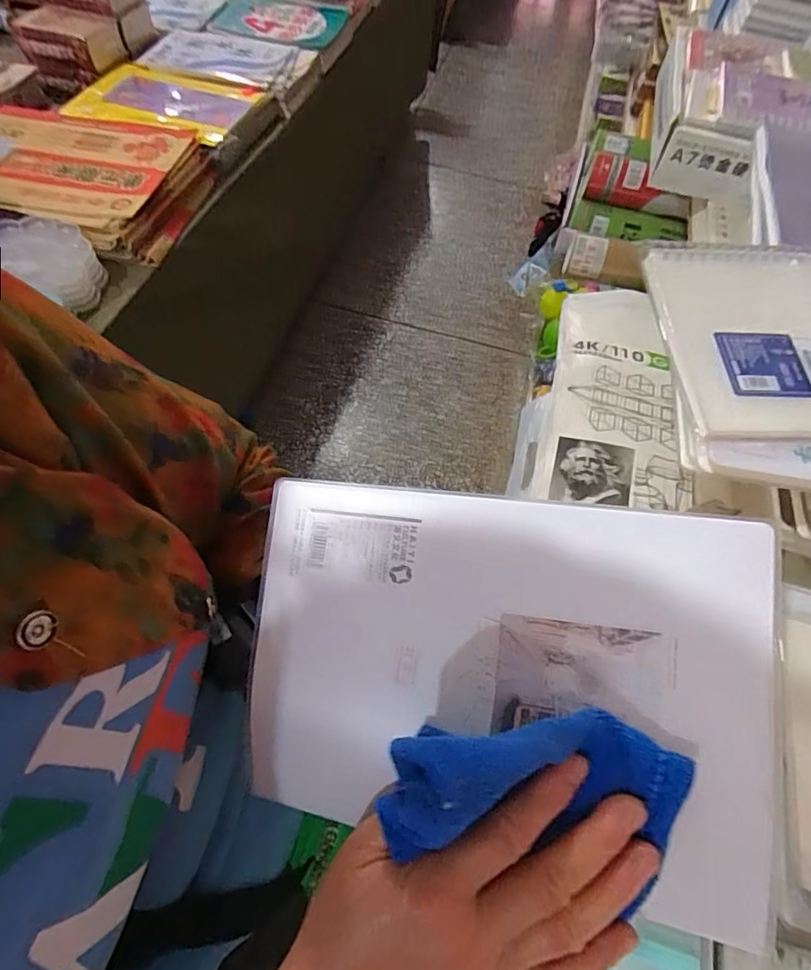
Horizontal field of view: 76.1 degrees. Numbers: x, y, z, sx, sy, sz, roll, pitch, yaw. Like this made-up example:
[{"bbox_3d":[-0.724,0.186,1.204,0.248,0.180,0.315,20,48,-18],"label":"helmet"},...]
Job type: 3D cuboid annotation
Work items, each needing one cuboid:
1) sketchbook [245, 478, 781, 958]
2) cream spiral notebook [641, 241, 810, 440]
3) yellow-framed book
[{"bbox_3d":[0.042,0.098,0.269,0.257,0.015,0.183,5,84,14],"label":"sketchbook"},{"bbox_3d":[0.267,-0.093,0.323,0.222,0.014,0.149,1,61,-3],"label":"cream spiral notebook"},{"bbox_3d":[-0.442,-0.702,0.950,0.299,0.014,0.215,12,58,4],"label":"yellow-framed book"}]

